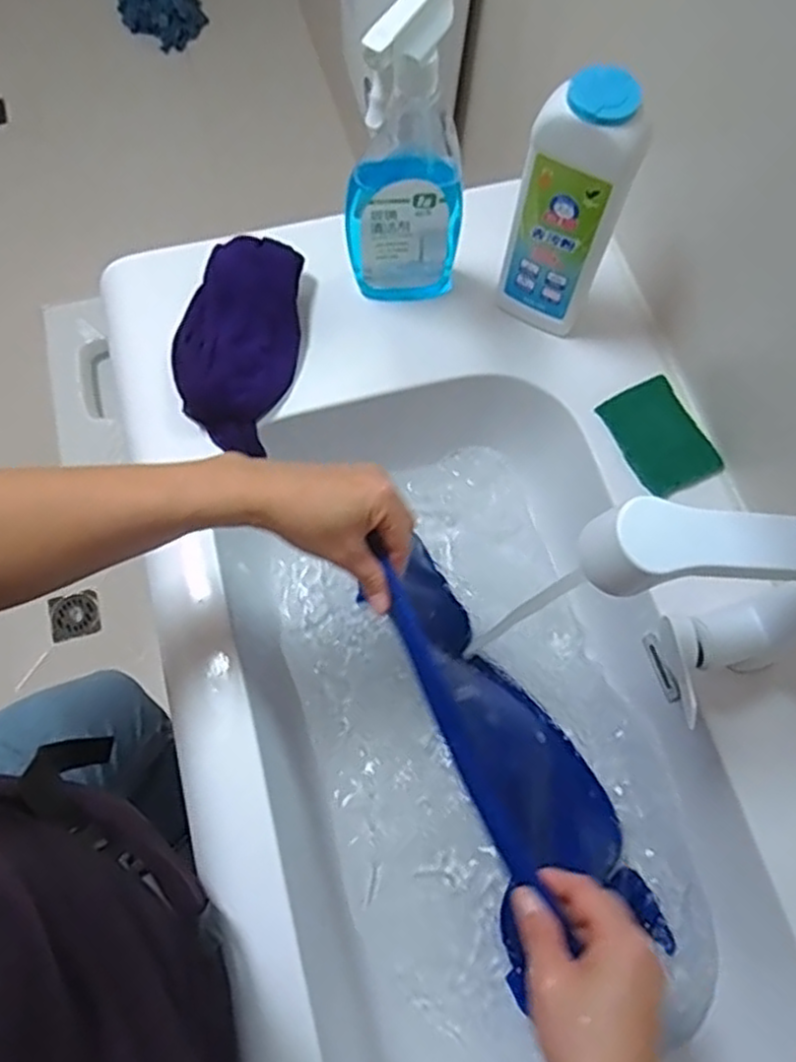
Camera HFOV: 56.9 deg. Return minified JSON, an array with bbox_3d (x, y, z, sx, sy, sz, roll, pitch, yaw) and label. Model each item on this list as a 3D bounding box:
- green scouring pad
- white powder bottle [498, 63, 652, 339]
[{"bbox_3d":[0.224,-0.081,0.625,0.064,0.008,0.097,-27,72,-11],"label":"green scouring pad"},{"bbox_3d":[0.130,-0.245,0.575,0.075,0.217,0.046,34,73,11],"label":"white powder bottle"}]

